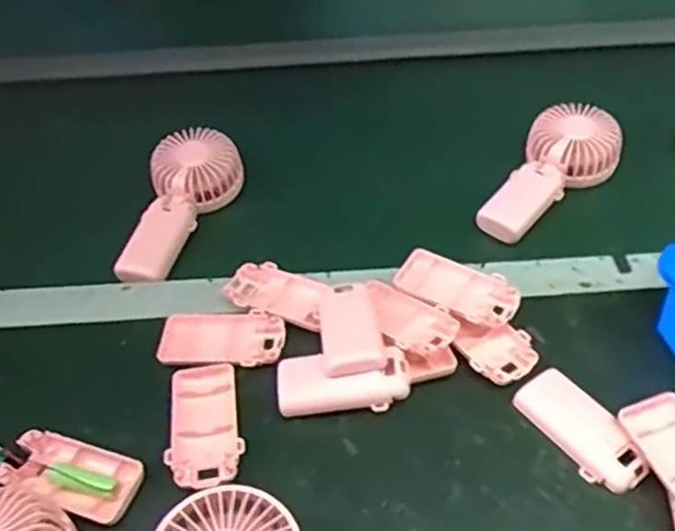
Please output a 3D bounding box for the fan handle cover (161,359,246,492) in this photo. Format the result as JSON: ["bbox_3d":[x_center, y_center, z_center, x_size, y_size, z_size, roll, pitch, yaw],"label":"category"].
[{"bbox_3d":[-0.092,0.110,0.490,0.050,0.014,0.092,-5,46,0],"label":"fan handle cover"}]

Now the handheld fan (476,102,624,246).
[{"bbox_3d":[0.193,-0.084,0.663,0.080,0.043,0.172,36,71,32],"label":"handheld fan"}]

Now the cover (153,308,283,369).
[{"bbox_3d":[-0.088,0.058,0.539,0.092,0.017,0.048,-2,46,3],"label":"cover"}]

